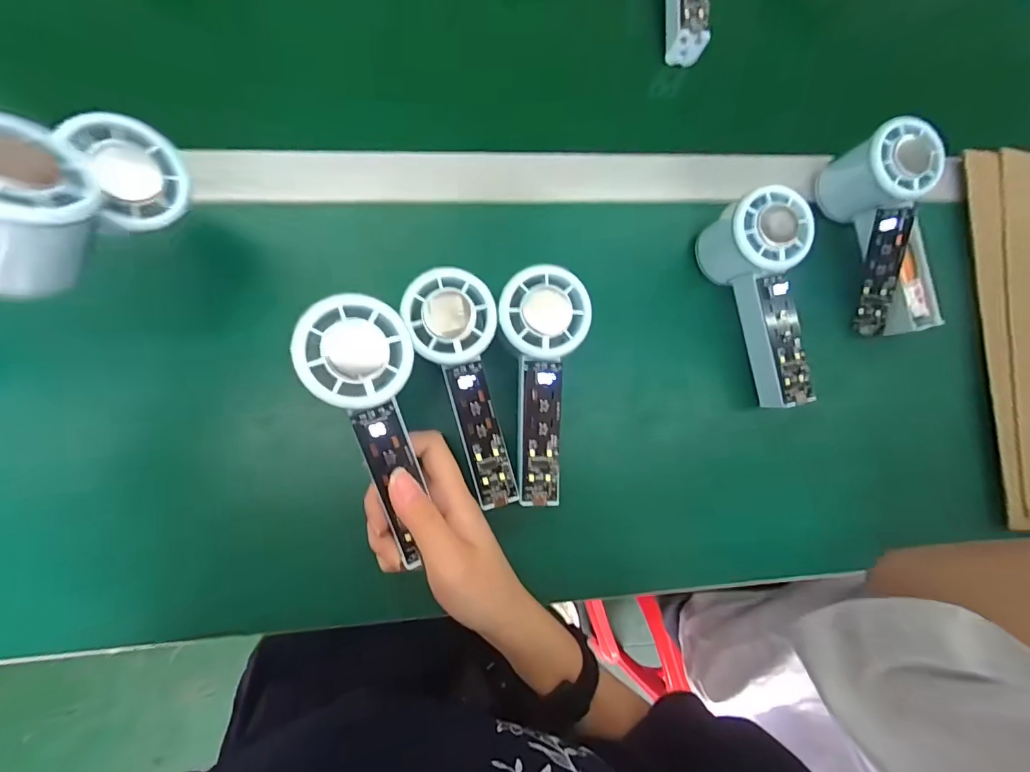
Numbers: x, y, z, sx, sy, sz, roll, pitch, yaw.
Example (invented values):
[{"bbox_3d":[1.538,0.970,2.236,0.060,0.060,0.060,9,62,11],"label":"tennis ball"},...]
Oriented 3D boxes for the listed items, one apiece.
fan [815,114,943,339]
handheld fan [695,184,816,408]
[{"bbox_3d":[0.288,-0.116,0.345,0.051,0.058,0.150,-11,84,-8],"label":"fan"},{"bbox_3d":[0.180,-0.061,0.335,0.055,0.062,0.151,-14,97,-8],"label":"handheld fan"}]

